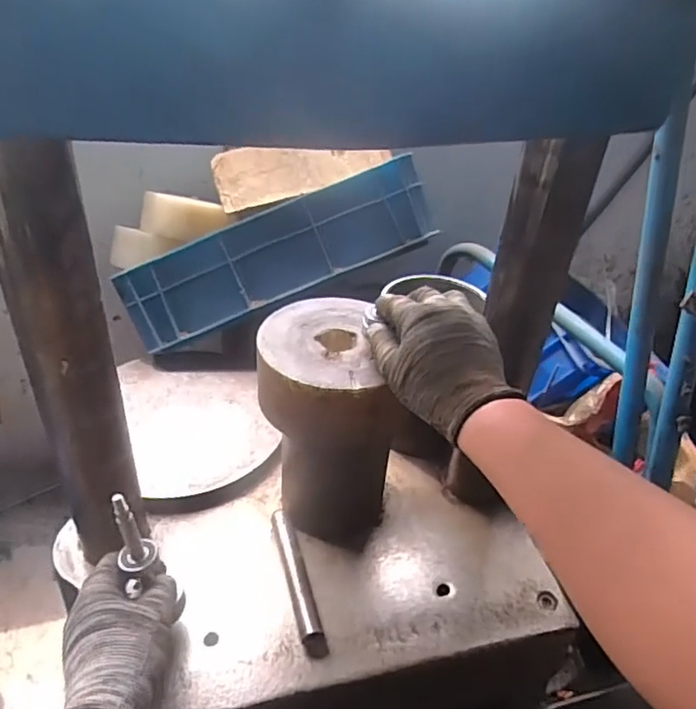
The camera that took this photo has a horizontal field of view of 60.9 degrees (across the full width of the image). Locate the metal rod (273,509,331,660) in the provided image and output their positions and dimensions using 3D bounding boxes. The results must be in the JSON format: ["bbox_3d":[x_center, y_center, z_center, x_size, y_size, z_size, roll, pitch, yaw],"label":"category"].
[{"bbox_3d":[-0.049,0.218,0.575,0.022,0.022,0.150,-8,37,-18],"label":"metal rod"}]

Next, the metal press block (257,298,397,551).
[{"bbox_3d":[-0.019,0.073,0.600,0.135,0.211,0.142,7,35,3],"label":"metal press block"}]

